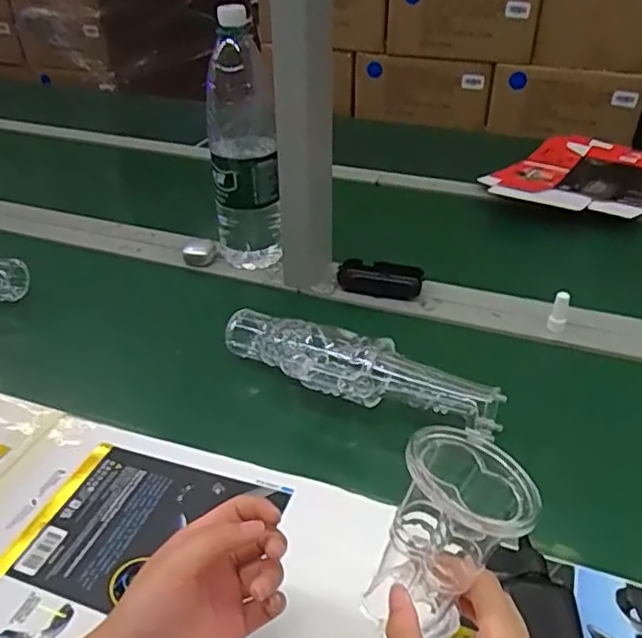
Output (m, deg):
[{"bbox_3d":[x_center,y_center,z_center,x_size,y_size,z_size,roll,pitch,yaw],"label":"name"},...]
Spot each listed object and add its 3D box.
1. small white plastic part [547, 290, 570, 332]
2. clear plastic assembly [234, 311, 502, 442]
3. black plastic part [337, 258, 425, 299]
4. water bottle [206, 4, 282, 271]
[{"bbox_3d":[0.283,-0.009,0.745,0.020,0.055,0.013,16,36,20],"label":"small white plastic part"},{"bbox_3d":[0.028,0.058,0.639,0.297,0.063,0.073,16,39,21],"label":"clear plastic assembly"},{"bbox_3d":[0.080,-0.052,0.836,0.111,0.031,0.049,16,39,21],"label":"black plastic part"},{"bbox_3d":[-0.101,-0.208,0.814,0.085,0.328,0.075,-6,36,-8],"label":"water bottle"}]

